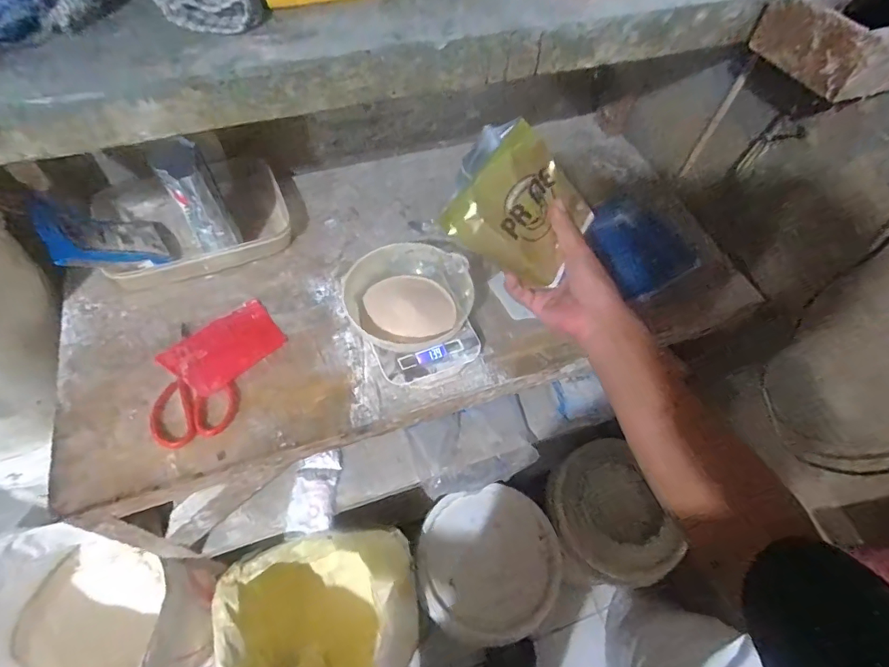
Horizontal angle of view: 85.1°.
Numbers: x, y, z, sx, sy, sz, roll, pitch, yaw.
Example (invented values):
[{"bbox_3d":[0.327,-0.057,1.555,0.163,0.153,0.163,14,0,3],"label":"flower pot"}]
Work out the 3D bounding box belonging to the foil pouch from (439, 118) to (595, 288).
[{"bbox_3d":[0.076,-0.127,0.500,0.146,0.030,0.122,35,86,-26],"label":"foil pouch"}]

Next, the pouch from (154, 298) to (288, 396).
[{"bbox_3d":[-0.298,0.019,0.665,0.145,0.012,0.094,-39,68,-24],"label":"pouch"}]

